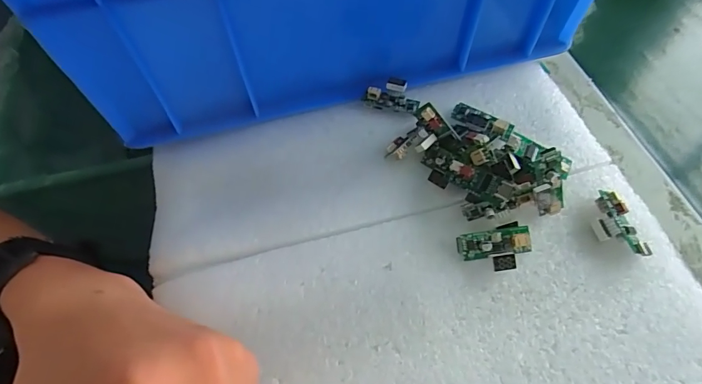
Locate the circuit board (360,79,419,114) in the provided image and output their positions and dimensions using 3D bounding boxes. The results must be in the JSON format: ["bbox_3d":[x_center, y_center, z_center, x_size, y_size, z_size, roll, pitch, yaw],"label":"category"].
[{"bbox_3d":[0.026,-0.064,0.275,0.037,0.014,0.016,13,61,6],"label":"circuit board"}]

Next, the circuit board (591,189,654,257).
[{"bbox_3d":[0.143,0.019,0.227,0.019,0.011,0.038,-17,62,-11],"label":"circuit board"}]

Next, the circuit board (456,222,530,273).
[{"bbox_3d":[0.077,0.031,0.220,0.037,0.010,0.024,-10,61,-7],"label":"circuit board"}]

